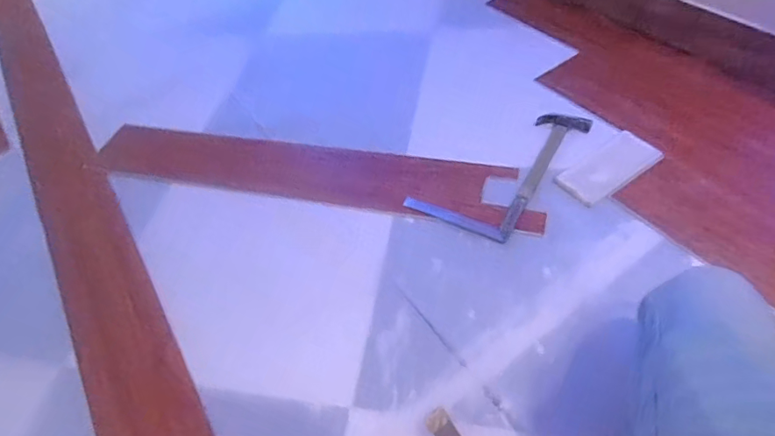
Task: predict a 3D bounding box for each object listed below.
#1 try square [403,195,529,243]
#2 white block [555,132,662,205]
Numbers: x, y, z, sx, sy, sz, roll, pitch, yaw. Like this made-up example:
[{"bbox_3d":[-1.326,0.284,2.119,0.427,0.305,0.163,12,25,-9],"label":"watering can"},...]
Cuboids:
[{"bbox_3d":[0.166,-0.030,1.086,0.245,0.023,0.119,21,57,20],"label":"try square"},{"bbox_3d":[0.494,-0.114,1.094,0.230,0.017,0.107,-30,56,-17],"label":"white block"}]

